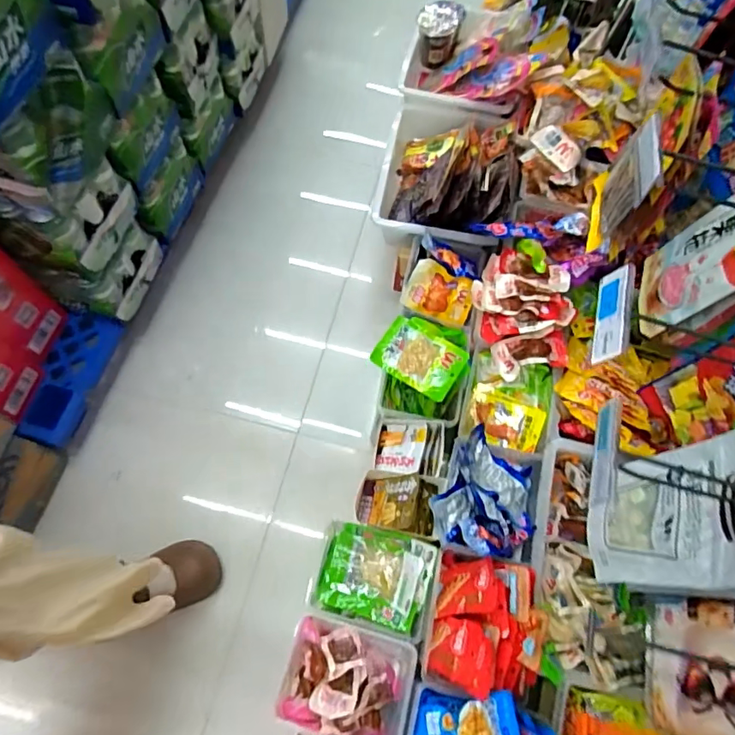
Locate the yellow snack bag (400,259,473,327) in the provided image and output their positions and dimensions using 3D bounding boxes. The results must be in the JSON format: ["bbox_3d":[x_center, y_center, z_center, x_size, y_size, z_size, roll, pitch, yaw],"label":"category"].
[{"bbox_3d":[0.145,-0.148,1.042,0.134,0.022,0.102,22,91,-2],"label":"yellow snack bag"}]

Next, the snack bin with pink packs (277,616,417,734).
[{"bbox_3d":[-0.026,0.501,0.841,0.205,0.117,0.160,13,68,3],"label":"snack bin with pink packs"}]

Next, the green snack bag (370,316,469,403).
[{"bbox_3d":[0.101,-0.021,0.982,0.161,0.049,0.126,29,70,9],"label":"green snack bag"}]

